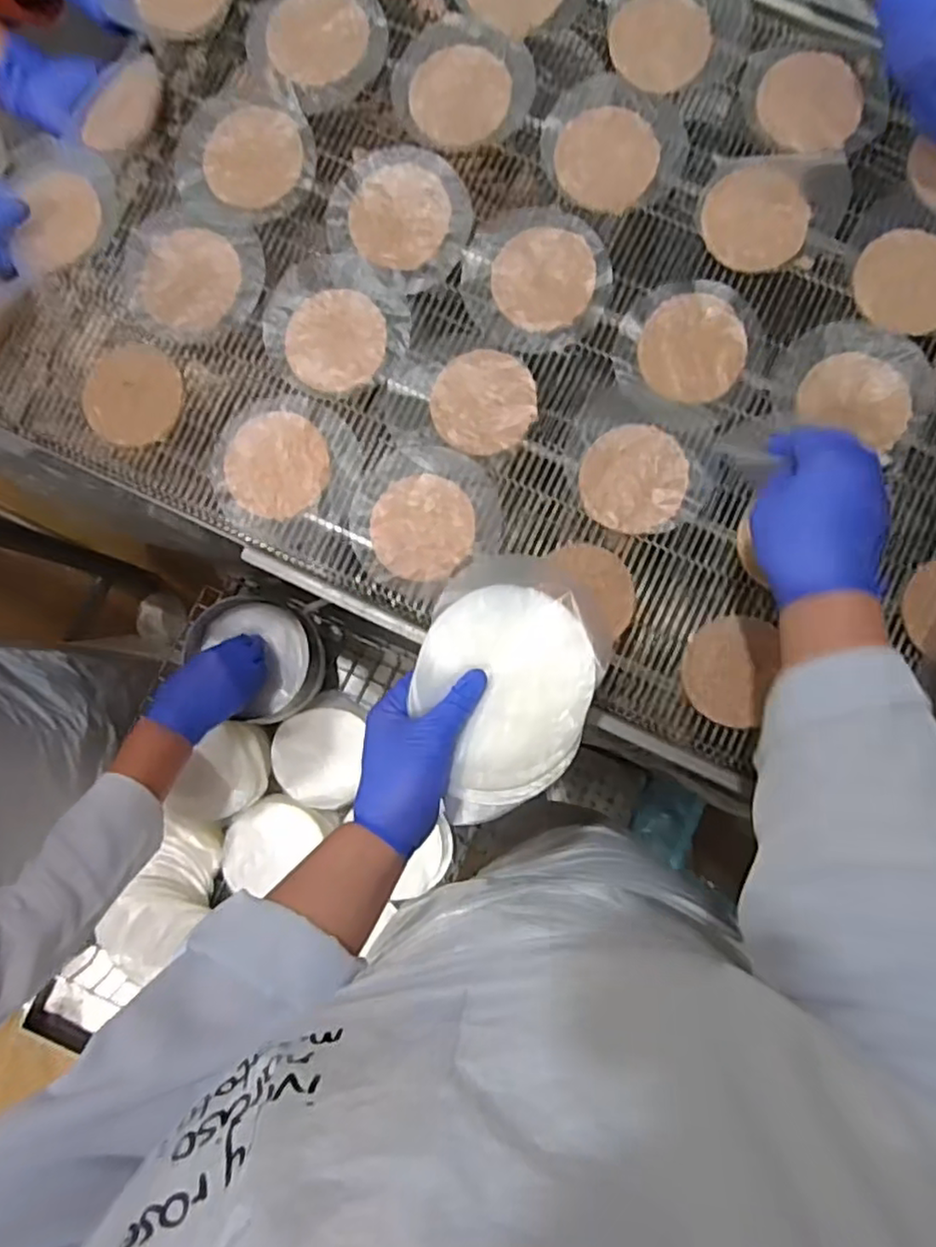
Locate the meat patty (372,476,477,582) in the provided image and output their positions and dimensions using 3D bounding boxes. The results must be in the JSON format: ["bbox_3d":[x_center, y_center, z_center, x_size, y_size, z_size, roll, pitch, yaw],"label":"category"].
[{"bbox_3d":[-0.037,-0.077,0.542,0.082,0.005,0.084,0,85,3],"label":"meat patty"}]

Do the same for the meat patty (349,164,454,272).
[{"bbox_3d":[-0.057,-0.344,0.565,0.081,0.004,0.086,0,85,3],"label":"meat patty"}]

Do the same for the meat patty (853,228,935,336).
[{"bbox_3d":[0.360,-0.278,0.545,0.084,0.008,0.082,0,85,3],"label":"meat patty"}]

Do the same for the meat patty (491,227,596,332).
[{"bbox_3d":[0.064,-0.288,0.557,0.085,0.004,0.083,0,85,3],"label":"meat patty"}]

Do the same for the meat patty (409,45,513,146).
[{"bbox_3d":[-0.006,-0.454,0.575,0.084,0.004,0.090,-1,85,3],"label":"meat patty"}]

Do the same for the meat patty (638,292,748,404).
[{"bbox_3d":[0.185,-0.225,0.547,0.084,0.005,0.086,3,85,3],"label":"meat patty"}]

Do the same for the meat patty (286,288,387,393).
[{"bbox_3d":[-0.111,-0.236,0.558,0.081,0.004,0.083,9,85,3],"label":"meat patty"}]

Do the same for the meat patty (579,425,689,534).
[{"bbox_3d":[0.134,-0.117,0.539,0.082,0.008,0.084,0,85,3],"label":"meat patty"}]

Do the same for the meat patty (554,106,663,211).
[{"bbox_3d":[0.118,-0.393,0.568,0.084,0.005,0.093,9,85,3],"label":"meat patty"}]

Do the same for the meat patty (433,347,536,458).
[{"bbox_3d":[0.013,-0.182,0.550,0.083,0.005,0.083,0,85,3],"label":"meat patty"}]

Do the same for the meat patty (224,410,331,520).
[{"bbox_3d":[-0.157,-0.131,0.552,0.081,0.006,0.087,-6,85,2],"label":"meat patty"}]

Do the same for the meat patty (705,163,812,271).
[{"bbox_3d":[0.240,-0.333,0.552,0.085,0.012,0.084,0,85,3],"label":"meat patty"}]

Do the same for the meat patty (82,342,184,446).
[{"bbox_3d":[-0.284,-0.195,0.566,0.082,0.009,0.084,0,85,3],"label":"meat patty"}]

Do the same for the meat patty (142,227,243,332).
[{"bbox_3d":[-0.236,-0.293,0.568,0.079,0.004,0.084,0,85,3],"label":"meat patty"}]

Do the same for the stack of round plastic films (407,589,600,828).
[{"bbox_3d":[0.027,0.049,0.452,0.122,0.020,0.143,-20,84,1],"label":"stack of round plastic films"}]

